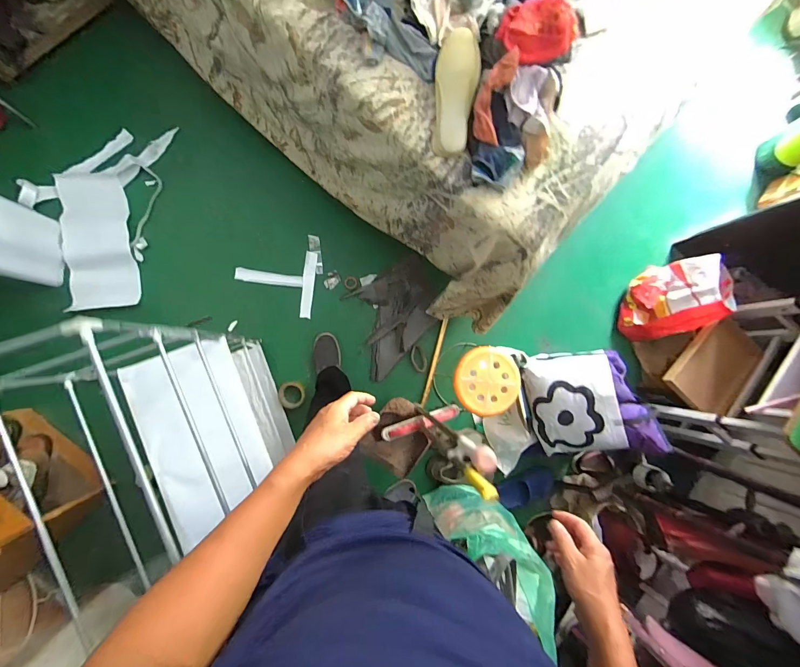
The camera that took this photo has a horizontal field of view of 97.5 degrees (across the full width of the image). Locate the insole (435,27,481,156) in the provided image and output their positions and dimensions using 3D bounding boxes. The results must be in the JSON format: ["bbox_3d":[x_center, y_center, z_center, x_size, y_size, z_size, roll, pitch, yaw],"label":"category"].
[{"bbox_3d":[0.117,-0.505,0.740,0.085,0.021,0.234,4,100,-8],"label":"insole"}]

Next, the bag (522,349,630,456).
[{"bbox_3d":[0.614,0.268,1.260,0.148,0.318,0.362,-21,100,-53],"label":"bag"}]

